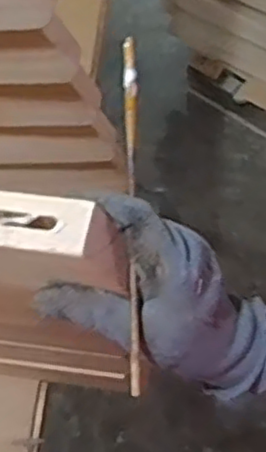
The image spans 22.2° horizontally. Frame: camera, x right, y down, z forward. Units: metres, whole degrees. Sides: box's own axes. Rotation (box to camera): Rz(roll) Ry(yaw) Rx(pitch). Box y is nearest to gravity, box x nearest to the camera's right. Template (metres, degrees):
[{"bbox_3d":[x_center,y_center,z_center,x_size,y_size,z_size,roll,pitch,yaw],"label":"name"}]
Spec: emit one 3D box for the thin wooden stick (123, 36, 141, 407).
[{"bbox_3d":[0.000,-0.009,0.359,0.007,0.009,0.190,-1,82,2],"label":"thin wooden stick"}]

